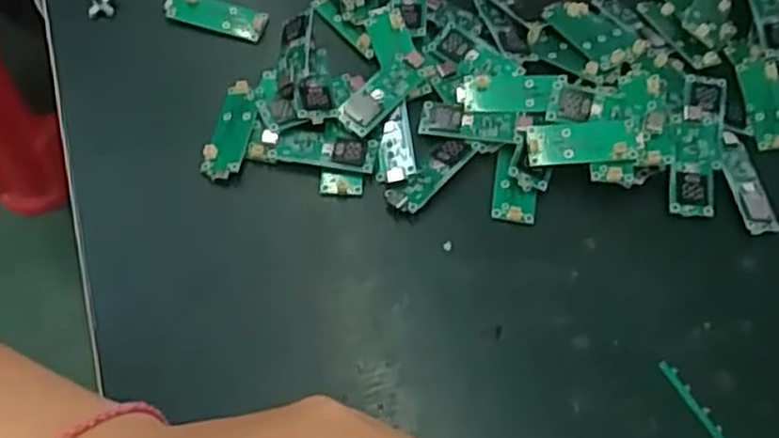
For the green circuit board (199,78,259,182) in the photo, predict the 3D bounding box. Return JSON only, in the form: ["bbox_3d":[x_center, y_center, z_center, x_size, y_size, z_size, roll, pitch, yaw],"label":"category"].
[{"bbox_3d":[-0.072,-0.041,0.336,0.019,0.005,0.049,12,65,5],"label":"green circuit board"}]

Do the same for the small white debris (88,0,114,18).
[{"bbox_3d":[-0.145,-0.108,0.367,0.013,0.011,0.010,-8,65,-5],"label":"small white debris"}]

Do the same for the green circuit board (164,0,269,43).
[{"bbox_3d":[-0.087,-0.103,0.369,0.049,0.004,0.017,18,82,0],"label":"green circuit board"}]

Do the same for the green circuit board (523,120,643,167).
[{"bbox_3d":[0.086,-0.034,0.326,0.048,0.004,0.019,-3,75,4],"label":"green circuit board"}]

